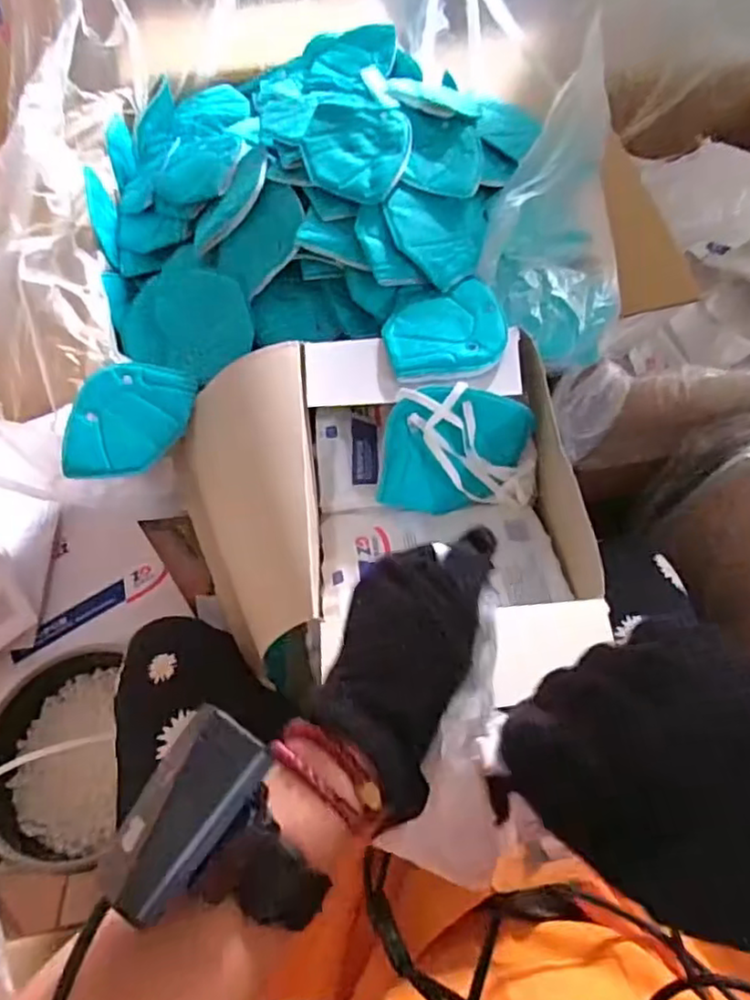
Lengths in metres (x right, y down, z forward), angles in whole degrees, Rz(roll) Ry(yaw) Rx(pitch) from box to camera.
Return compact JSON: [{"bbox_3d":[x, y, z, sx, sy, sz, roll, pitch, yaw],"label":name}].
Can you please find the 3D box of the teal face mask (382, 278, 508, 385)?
[{"bbox_3d":[0.060,-0.144,0.554,0.103,0.010,0.103,-1,61,1],"label":"teal face mask"}]

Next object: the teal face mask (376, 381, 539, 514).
[{"bbox_3d":[0.073,-0.041,0.537,0.132,0.100,0.023,0,16,-3],"label":"teal face mask"}]

